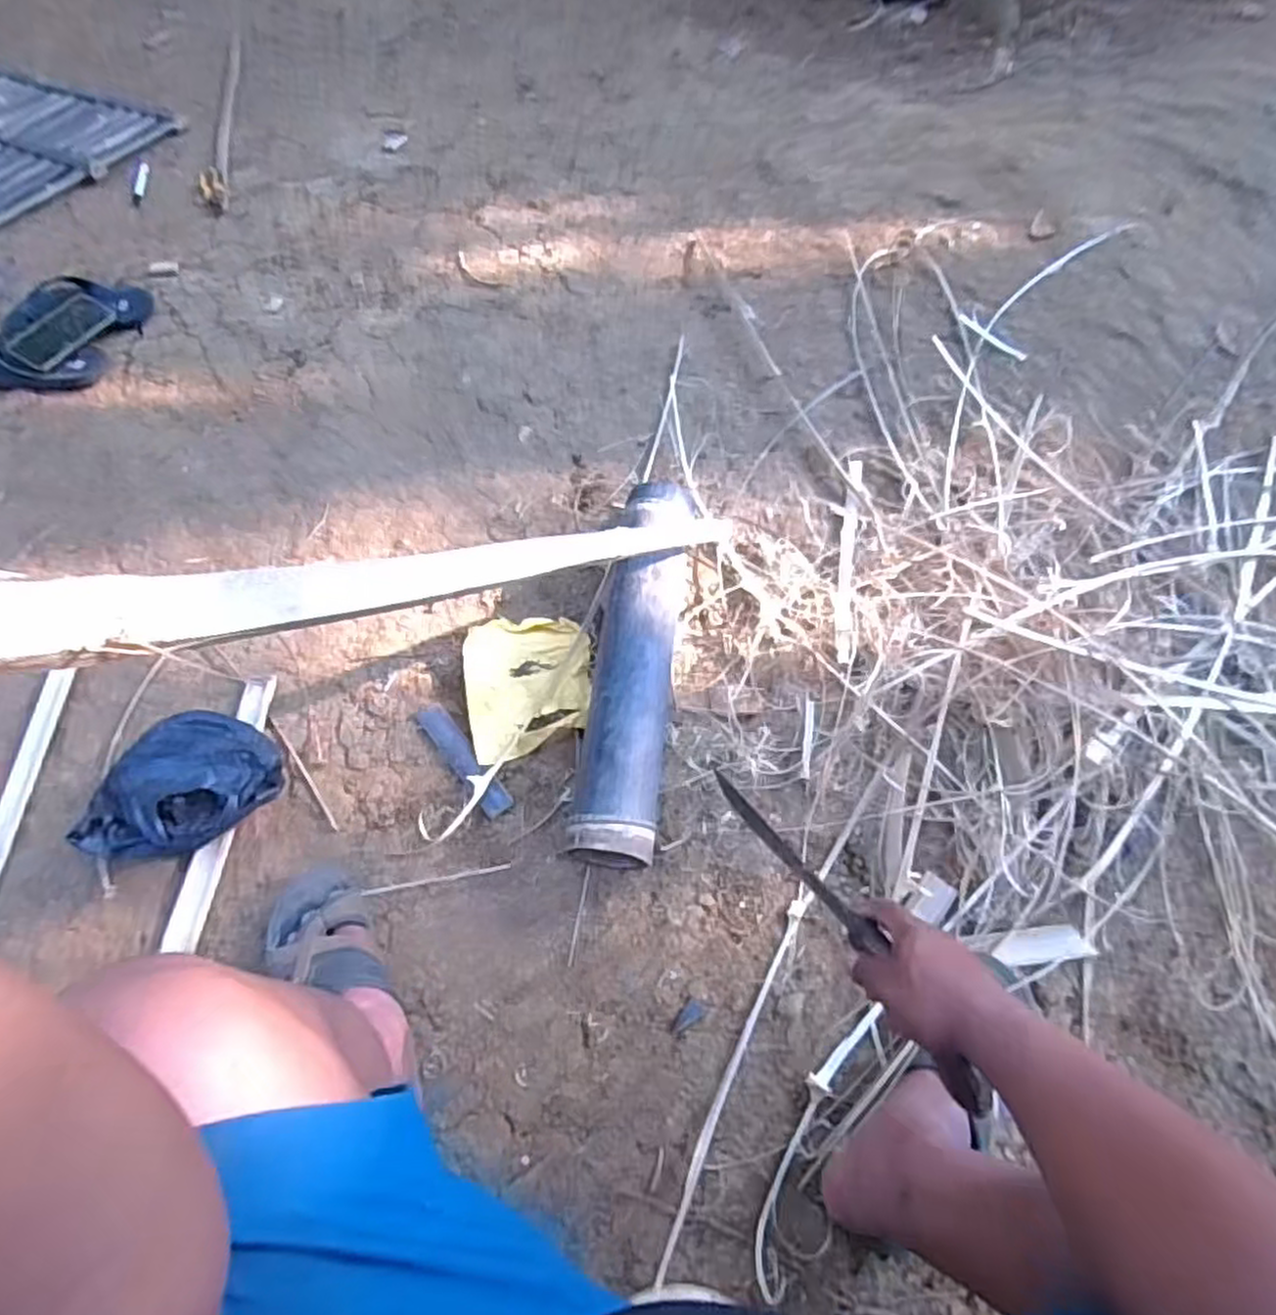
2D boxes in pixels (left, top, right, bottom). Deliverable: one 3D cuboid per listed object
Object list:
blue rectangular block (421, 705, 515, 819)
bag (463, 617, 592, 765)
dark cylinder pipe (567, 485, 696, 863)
[{"bbox_3d":[-0.207,0.117,0.876,0.032,0.015,0.165,-36,65,-17],"label":"blue rectangular block"},{"bbox_3d":[-0.133,0.032,0.920,0.151,0.026,0.186,-9,61,-3],"label":"bag"},{"bbox_3d":[0.000,0.002,0.880,0.096,0.092,0.475,6,64,5],"label":"dark cylinder pipe"}]

